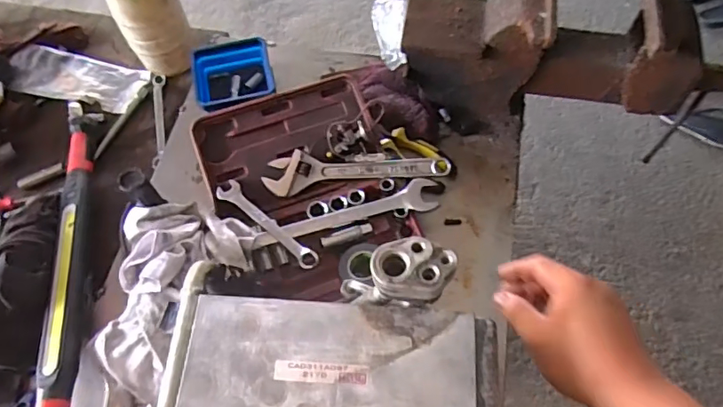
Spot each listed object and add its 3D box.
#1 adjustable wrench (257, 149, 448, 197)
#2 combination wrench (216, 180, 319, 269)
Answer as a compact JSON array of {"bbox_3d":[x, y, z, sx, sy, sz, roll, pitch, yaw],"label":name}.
[{"bbox_3d":[-0.006,-0.047,0.697,0.242,0.024,0.051,-6,61,-1],"label":"adjustable wrench"},{"bbox_3d":[-0.118,0.027,0.656,0.170,0.013,0.029,40,70,21],"label":"combination wrench"}]

